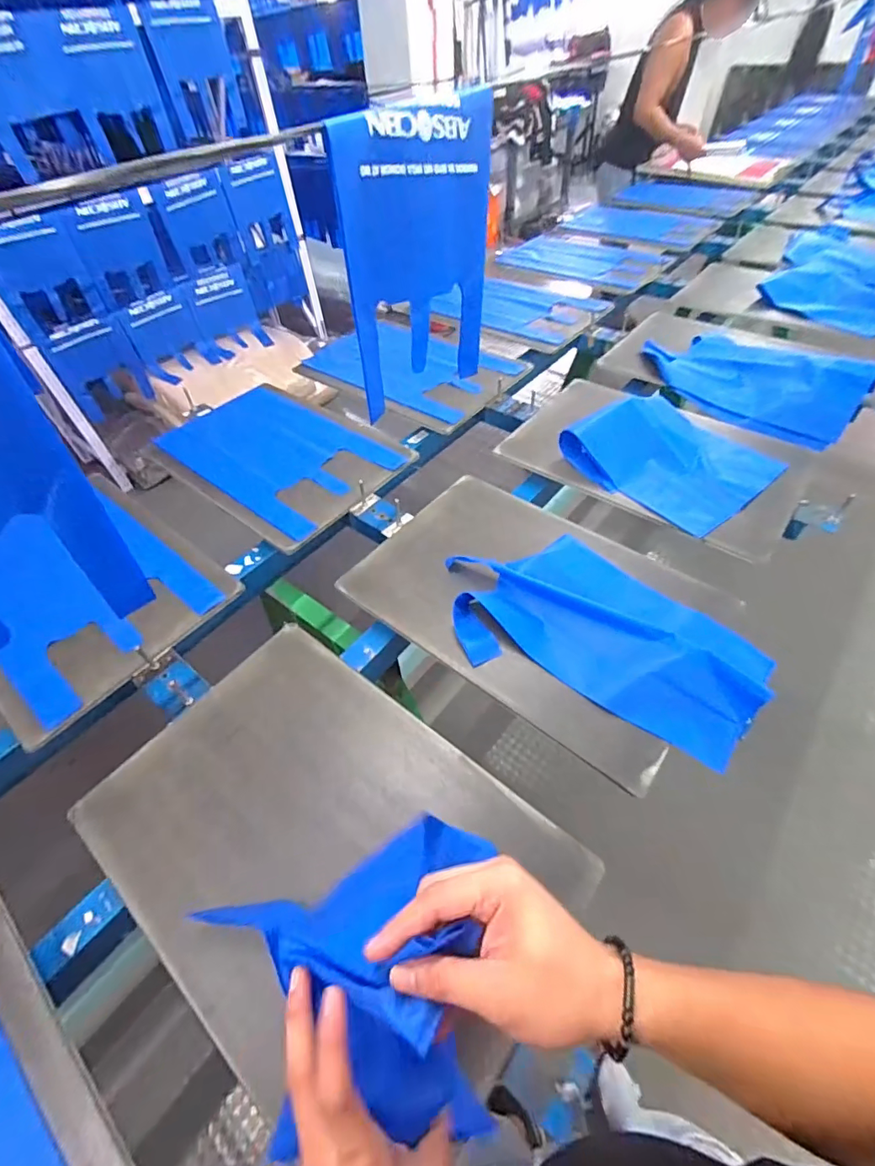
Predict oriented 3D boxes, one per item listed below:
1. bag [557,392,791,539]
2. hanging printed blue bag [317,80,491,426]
[{"bbox_3d":[0.506,-0.292,1.026,0.323,0.085,0.353,-31,54,-21],"label":"bag"},{"bbox_3d":[-0.021,-0.507,0.783,0.034,0.387,0.331,31,54,26],"label":"hanging printed blue bag"}]

